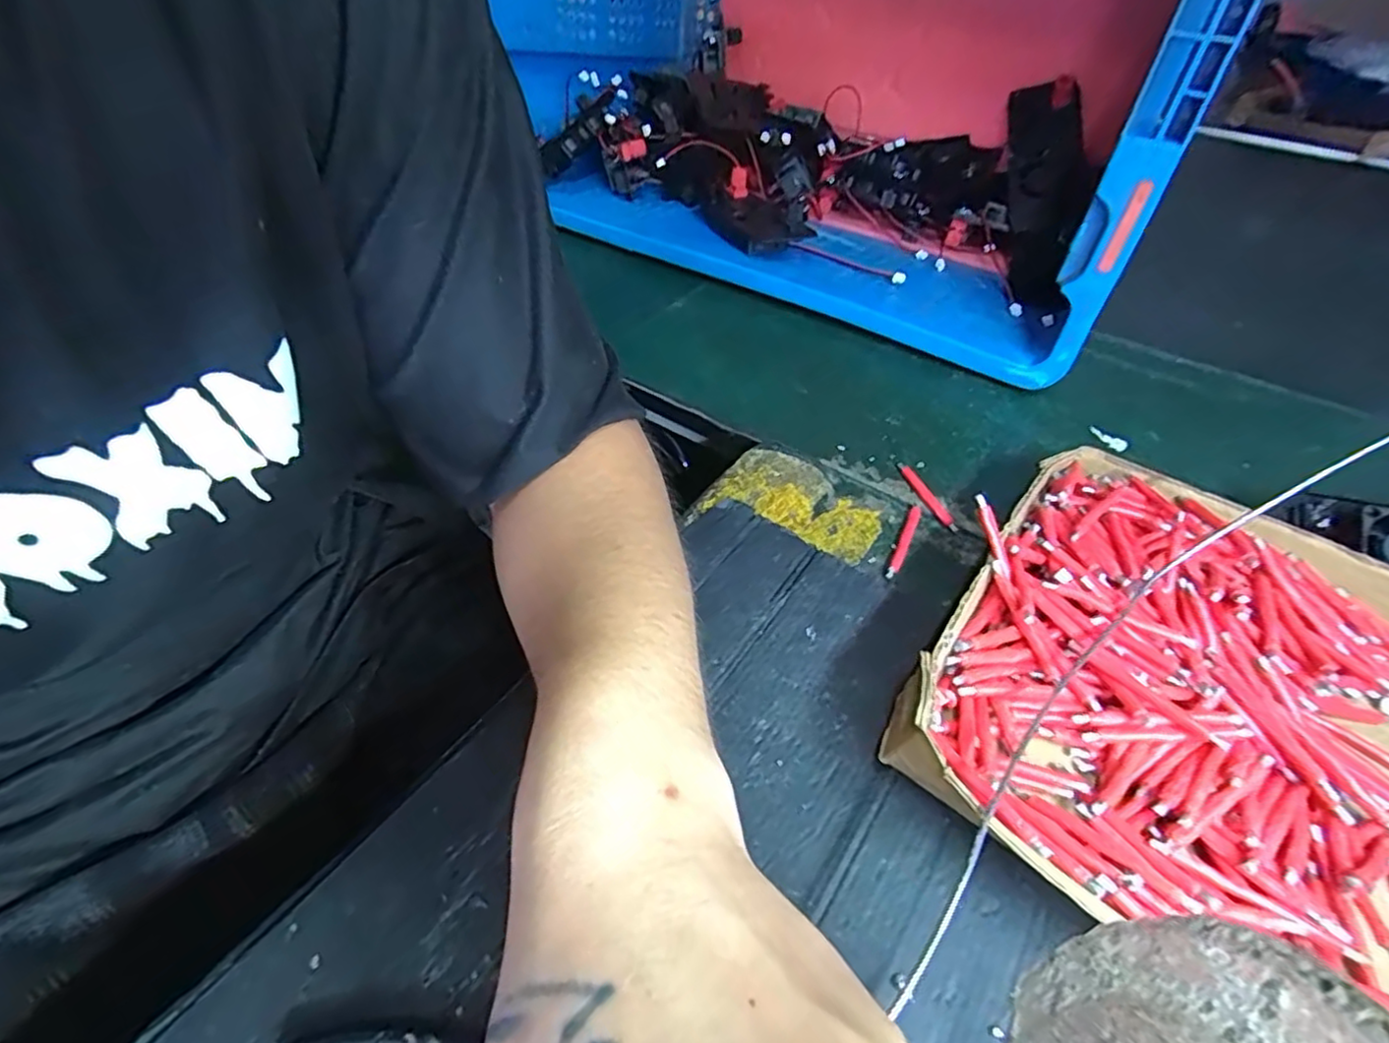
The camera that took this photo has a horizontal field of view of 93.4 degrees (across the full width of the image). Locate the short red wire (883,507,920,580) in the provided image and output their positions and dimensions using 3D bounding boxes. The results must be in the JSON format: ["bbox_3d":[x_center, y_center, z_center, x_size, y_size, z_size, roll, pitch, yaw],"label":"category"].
[{"bbox_3d":[0.113,0.011,0.353,0.006,0.004,0.058,23,49,17],"label":"short red wire"}]

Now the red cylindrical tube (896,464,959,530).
[{"bbox_3d":[0.134,-0.015,0.380,0.008,0.005,0.059,-12,48,-15],"label":"red cylindrical tube"}]

